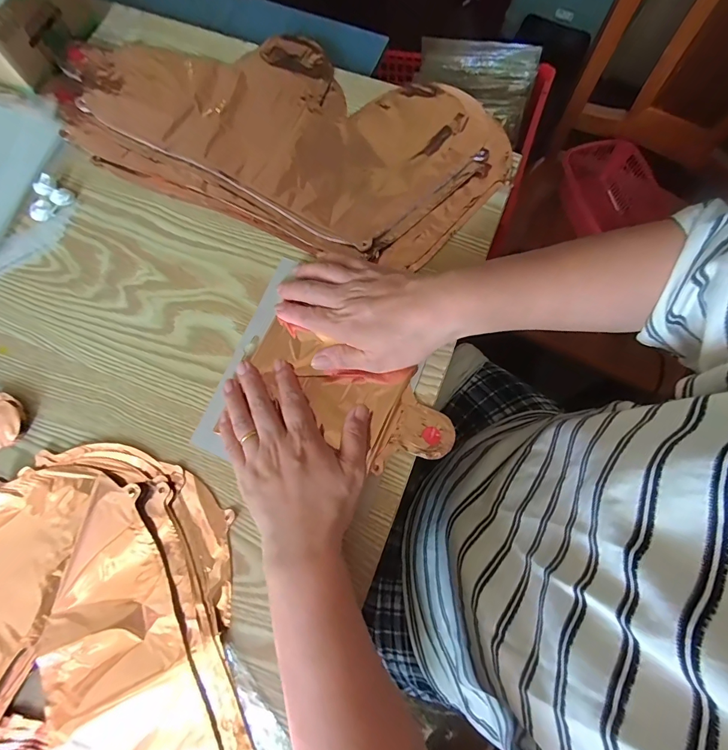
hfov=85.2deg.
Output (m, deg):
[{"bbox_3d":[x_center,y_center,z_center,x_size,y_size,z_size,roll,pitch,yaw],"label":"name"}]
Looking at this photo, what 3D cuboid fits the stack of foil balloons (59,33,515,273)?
[{"bbox_3d":[-0.089,-0.255,0.410,0.456,0.017,0.222,19,77,6],"label":"stack of foil balloons"}]

